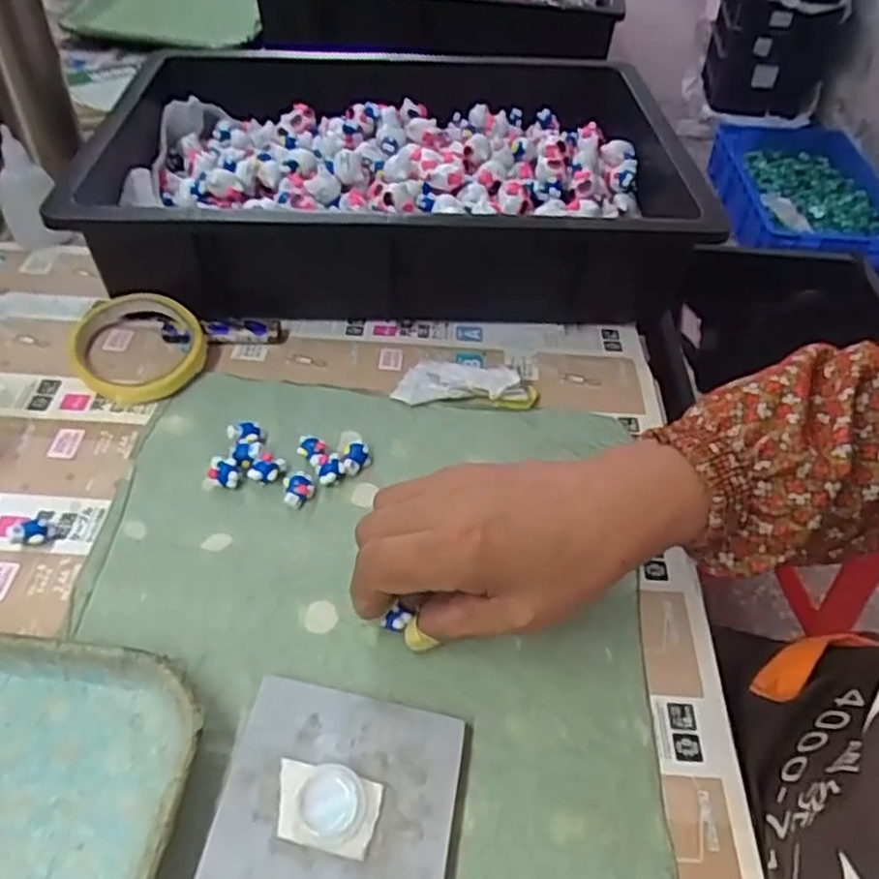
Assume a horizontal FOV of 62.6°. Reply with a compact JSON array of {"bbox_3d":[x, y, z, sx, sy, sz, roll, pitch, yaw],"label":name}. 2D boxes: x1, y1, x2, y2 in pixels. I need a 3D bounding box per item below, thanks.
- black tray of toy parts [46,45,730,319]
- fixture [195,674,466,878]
[{"bbox_3d":[-0.047,-0.221,0.594,0.460,0.095,0.293,2,48,-3],"label":"black tray of toy parts"},{"bbox_3d":[-0.043,0.158,0.307,0.097,0.015,0.098,10,48,4],"label":"fixture"}]

